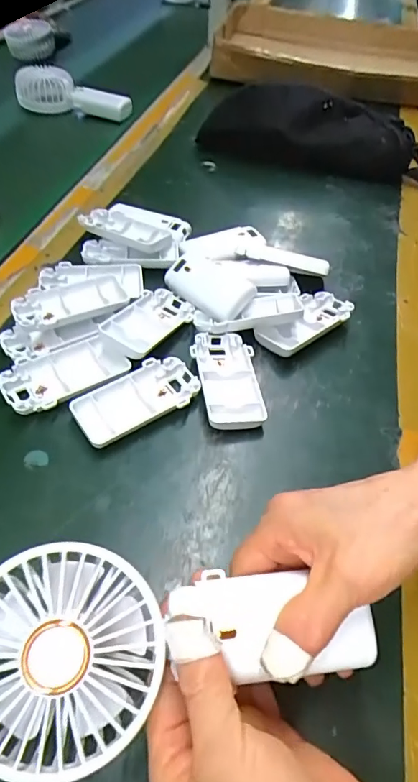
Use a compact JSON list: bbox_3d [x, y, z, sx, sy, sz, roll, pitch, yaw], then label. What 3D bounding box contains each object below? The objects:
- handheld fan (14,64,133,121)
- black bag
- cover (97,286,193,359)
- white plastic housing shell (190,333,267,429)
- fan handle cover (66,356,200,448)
[{"bbox_3d":[-0.212,-0.475,0.758,0.181,0.052,0.061,4,50,-2],"label":"handheld fan"},{"bbox_3d":[0.127,-0.350,0.626,0.274,0.078,0.096,15,51,11],"label":"black bag"},{"bbox_3d":[-0.050,-0.061,0.411,0.048,0.016,0.098,23,40,14],"label":"cover"},{"bbox_3d":[0.015,-0.009,0.383,0.048,0.015,0.094,-3,51,-7],"label":"white plastic housing shell"},{"bbox_3d":[-0.053,0.008,0.363,0.095,0.016,0.048,-27,57,-25],"label":"fan handle cover"}]

